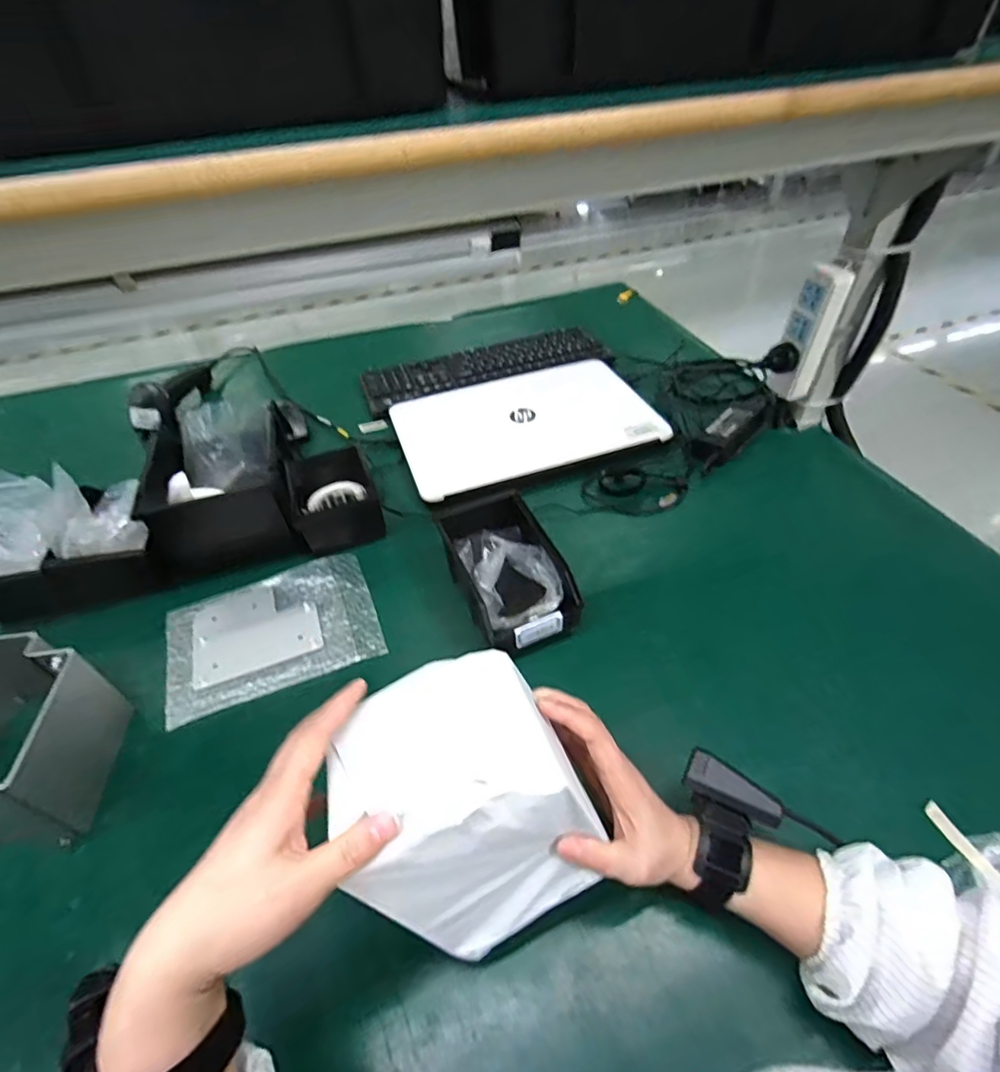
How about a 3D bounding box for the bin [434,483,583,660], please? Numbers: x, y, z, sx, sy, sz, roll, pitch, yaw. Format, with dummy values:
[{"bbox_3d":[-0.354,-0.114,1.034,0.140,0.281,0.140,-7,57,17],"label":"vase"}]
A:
[{"bbox_3d":[0.003,0.034,0.608,0.107,0.068,0.202,-19,48,-13],"label":"bin"}]

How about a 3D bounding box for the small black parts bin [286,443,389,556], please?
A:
[{"bbox_3d":[-0.209,-0.047,0.698,0.098,0.069,0.113,-17,47,-11],"label":"small black parts bin"}]

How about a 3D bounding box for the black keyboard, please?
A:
[{"bbox_3d":[-0.023,-0.301,0.967,0.427,0.018,0.148,-15,47,-10],"label":"black keyboard"}]

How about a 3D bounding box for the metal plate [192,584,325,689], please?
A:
[{"bbox_3d":[-0.274,0.103,0.613,0.132,0.004,0.114,-18,48,-12],"label":"metal plate"}]

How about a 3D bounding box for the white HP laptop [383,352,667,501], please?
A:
[{"bbox_3d":[0.030,-0.182,0.833,0.360,0.024,0.249,-17,47,-11],"label":"white HP laptop"}]

